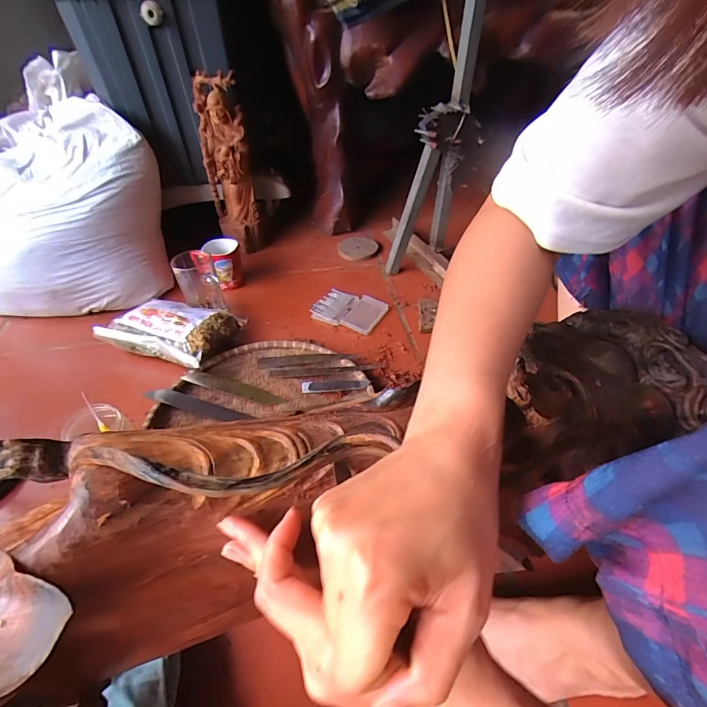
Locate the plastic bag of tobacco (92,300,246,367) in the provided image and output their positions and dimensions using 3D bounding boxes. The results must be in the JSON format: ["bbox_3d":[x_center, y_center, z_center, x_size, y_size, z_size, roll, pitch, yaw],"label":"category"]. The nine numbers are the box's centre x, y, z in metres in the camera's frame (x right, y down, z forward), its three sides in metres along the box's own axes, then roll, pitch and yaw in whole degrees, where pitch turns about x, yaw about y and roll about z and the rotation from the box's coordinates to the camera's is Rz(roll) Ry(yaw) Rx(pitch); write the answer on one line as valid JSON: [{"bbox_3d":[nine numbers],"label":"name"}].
[{"bbox_3d":[-0.337,-0.049,0.765,0.234,0.069,0.144,16,45,20],"label":"plastic bag of tobacco"}]

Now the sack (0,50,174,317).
[{"bbox_3d":[-0.670,-0.319,0.876,0.484,0.361,0.446,32,52,33],"label":"sack"}]

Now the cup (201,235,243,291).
[{"bbox_3d":[-0.285,-0.200,0.915,0.075,0.092,0.071,-17,44,-15],"label":"cup"}]

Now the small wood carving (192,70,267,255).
[{"bbox_3d":[-0.278,-0.402,0.933,0.104,0.364,0.087,-13,43,-11],"label":"small wood carving"}]

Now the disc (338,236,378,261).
[{"bbox_3d":[0.009,-0.266,1.022,0.100,0.009,0.102,-2,42,1],"label":"disc"}]

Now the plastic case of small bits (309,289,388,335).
[{"bbox_3d":[-0.007,-0.090,0.831,0.131,0.021,0.103,18,46,21],"label":"plastic case of small bits"}]

